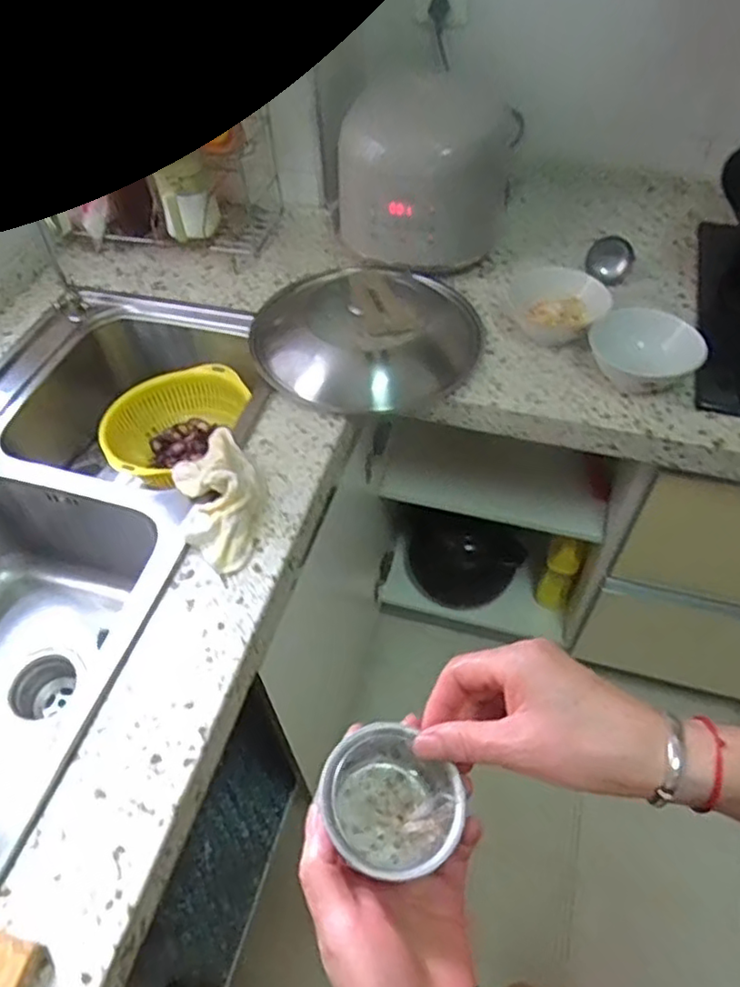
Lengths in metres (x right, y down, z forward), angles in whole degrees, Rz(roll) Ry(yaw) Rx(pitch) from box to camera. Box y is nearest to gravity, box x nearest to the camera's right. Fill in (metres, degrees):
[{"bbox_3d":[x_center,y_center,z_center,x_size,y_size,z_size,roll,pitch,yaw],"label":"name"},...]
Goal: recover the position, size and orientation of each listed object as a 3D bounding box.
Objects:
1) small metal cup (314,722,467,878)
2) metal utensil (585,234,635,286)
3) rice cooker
[{"bbox_3d":[0.011,0.167,0.349,0.065,0.041,0.072,-39,60,-25],"label":"small metal cup"},{"bbox_3d":[0.357,-0.348,0.967,0.068,0.045,0.068,17,54,15],"label":"metal utensil"},{"bbox_3d":[0.080,-0.471,0.966,0.195,0.217,0.214,28,58,22],"label":"rice cooker"}]

